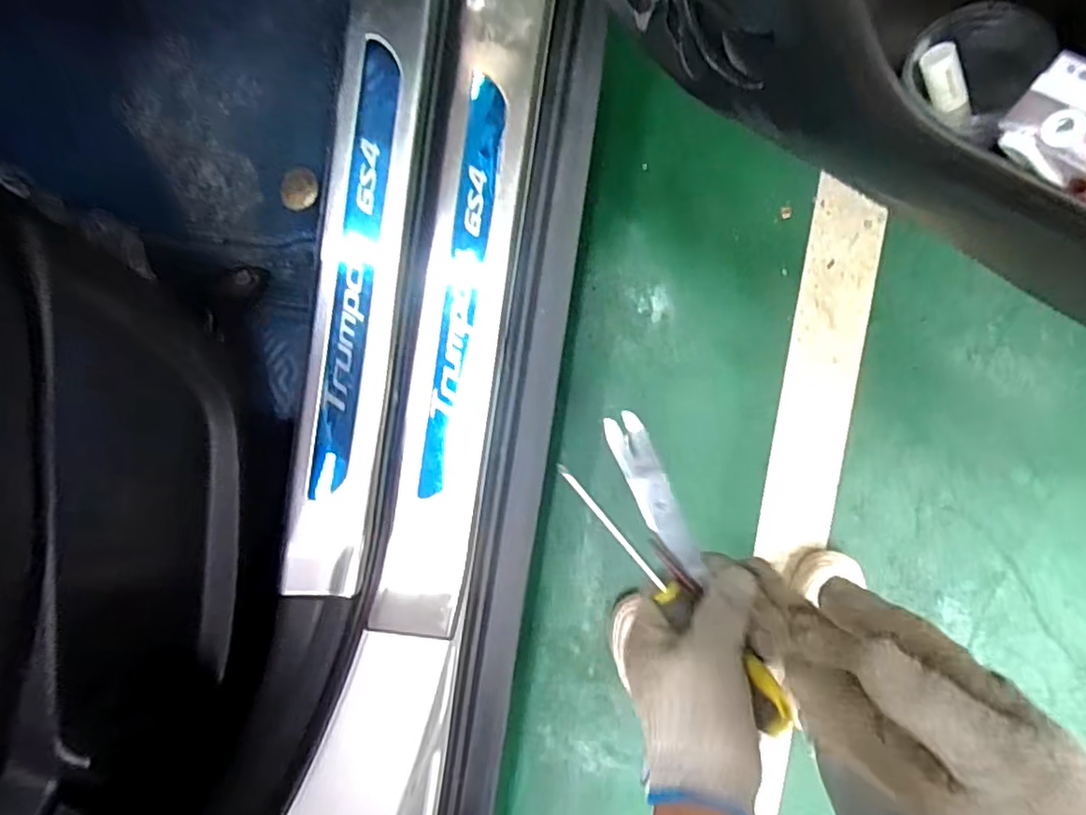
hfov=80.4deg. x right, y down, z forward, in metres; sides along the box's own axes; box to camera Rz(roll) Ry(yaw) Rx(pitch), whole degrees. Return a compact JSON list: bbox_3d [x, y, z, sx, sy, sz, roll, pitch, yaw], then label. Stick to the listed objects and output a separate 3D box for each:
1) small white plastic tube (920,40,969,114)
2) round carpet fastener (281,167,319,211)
[{"bbox_3d":[0.216,-0.177,0.344,0.015,0.011,0.034,-31,113,9],"label":"small white plastic tube"},{"bbox_3d":[-0.237,-0.212,0.621,0.038,0.006,0.036,0,93,9],"label":"round carpet fastener"}]

